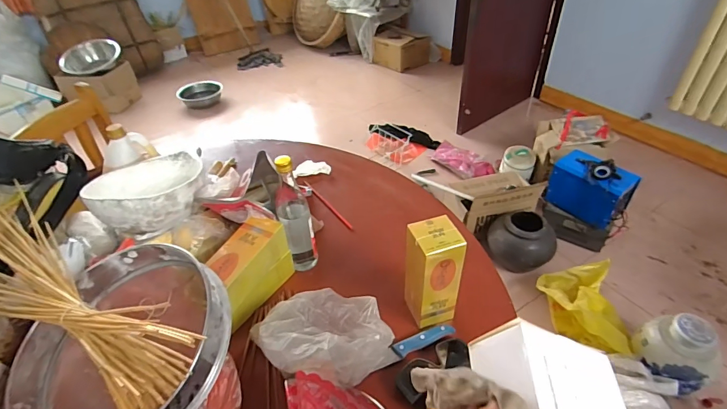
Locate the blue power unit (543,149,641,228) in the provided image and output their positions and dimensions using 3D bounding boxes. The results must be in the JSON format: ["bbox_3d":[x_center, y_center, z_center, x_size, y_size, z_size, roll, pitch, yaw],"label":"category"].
[{"bbox_3d":[0.984,-0.078,1.725,0.191,0.226,0.287,-24,45,-22],"label":"blue power unit"}]

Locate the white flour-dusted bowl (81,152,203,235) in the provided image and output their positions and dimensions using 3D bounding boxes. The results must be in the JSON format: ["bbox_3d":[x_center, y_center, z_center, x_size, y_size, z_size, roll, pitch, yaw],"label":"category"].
[{"bbox_3d":[-0.443,-0.037,0.819,0.213,0.081,0.232,-19,43,-17],"label":"white flour-dusted bowl"}]

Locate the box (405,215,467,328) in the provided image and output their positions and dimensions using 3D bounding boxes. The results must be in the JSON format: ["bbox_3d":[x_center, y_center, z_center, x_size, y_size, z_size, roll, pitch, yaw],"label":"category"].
[{"bbox_3d":[0.120,0.123,0.697,0.078,0.206,0.073,-16,42,-14],"label":"box"}]

